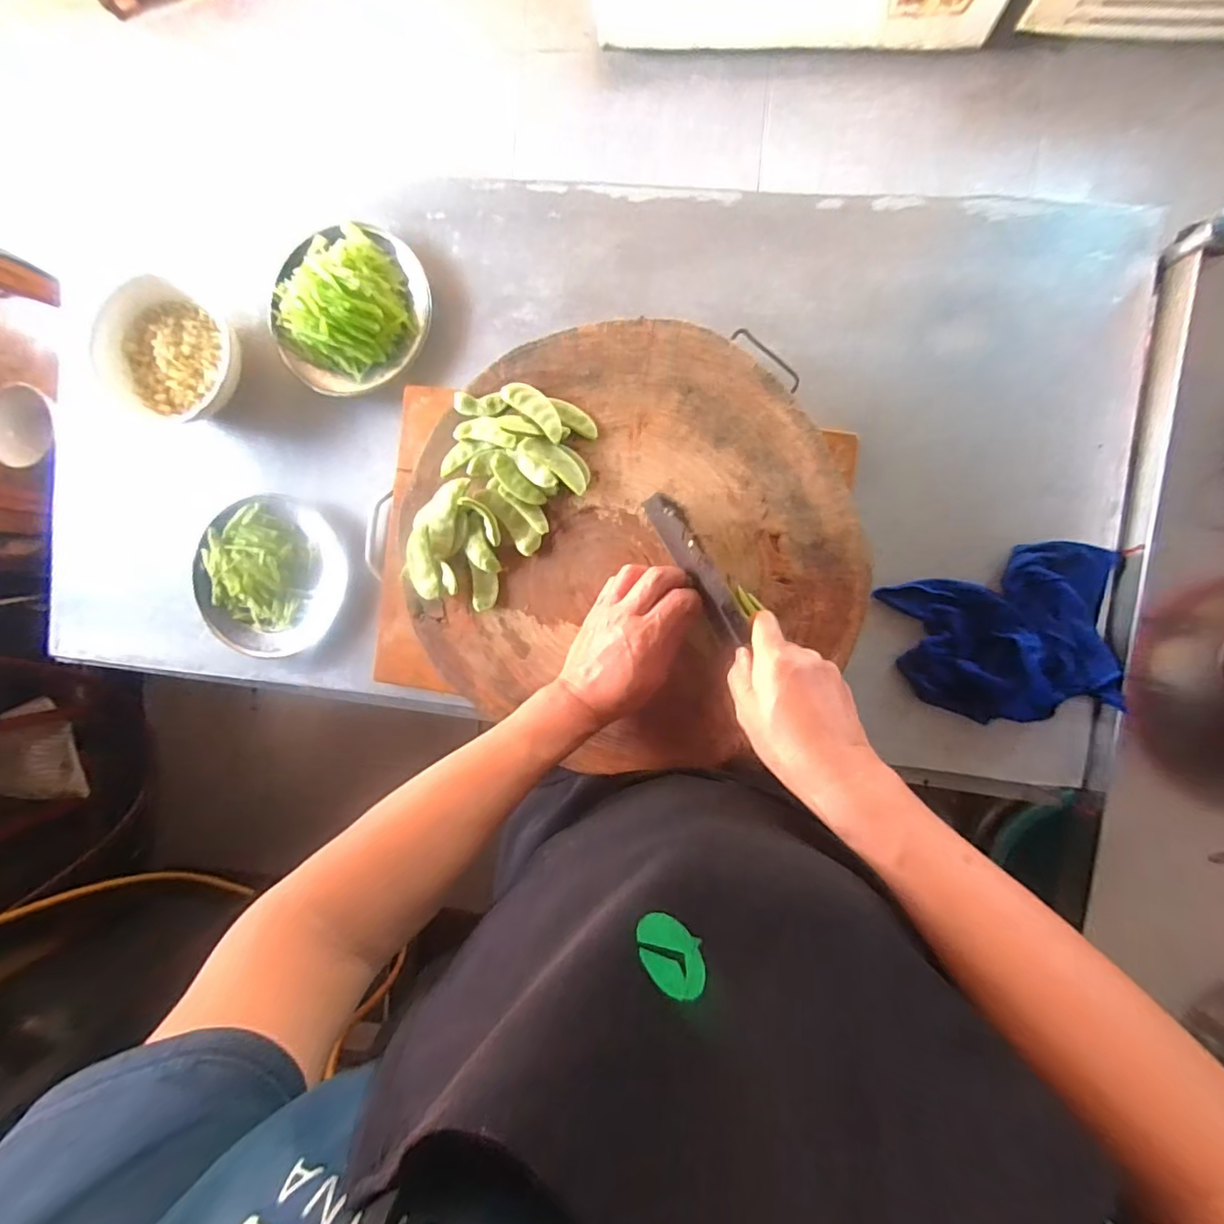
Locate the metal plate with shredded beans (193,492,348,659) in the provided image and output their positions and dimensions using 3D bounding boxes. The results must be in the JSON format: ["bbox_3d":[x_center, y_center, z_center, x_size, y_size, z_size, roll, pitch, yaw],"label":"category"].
[{"bbox_3d":[-0.409,-0.043,0.660,0.169,0.038,0.190,13,94,5],"label":"metal plate with shredded beans"}]

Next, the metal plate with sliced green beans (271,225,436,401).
[{"bbox_3d":[-0.296,-0.338,0.605,0.178,0.052,0.163,0,93,6],"label":"metal plate with sliced green beans"}]

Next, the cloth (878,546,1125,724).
[{"bbox_3d":[0.417,0.026,0.566,0.215,0.041,0.171,-14,91,6],"label":"cloth"}]

